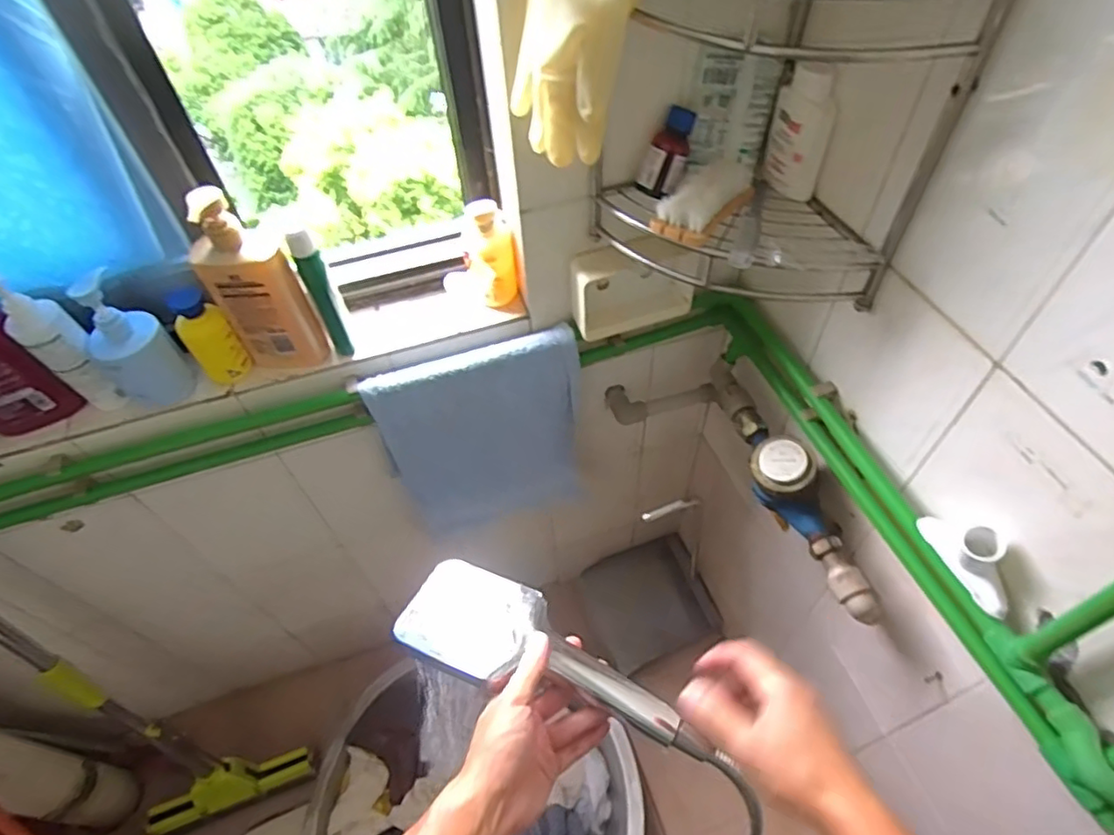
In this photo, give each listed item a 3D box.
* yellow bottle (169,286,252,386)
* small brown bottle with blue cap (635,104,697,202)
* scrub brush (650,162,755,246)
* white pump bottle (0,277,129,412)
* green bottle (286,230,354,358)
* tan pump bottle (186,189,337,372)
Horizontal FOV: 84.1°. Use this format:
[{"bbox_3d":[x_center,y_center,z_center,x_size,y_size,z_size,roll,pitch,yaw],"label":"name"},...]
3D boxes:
[{"bbox_3d":[-0.420,-0.096,0.747,0.038,0.126,0.053,37,63,27],"label":"yellow bottle"},{"bbox_3d":[0.126,-0.300,0.703,0.042,0.037,0.094,27,102,22],"label":"small brown bottle with blue cap"},{"bbox_3d":[0.164,-0.242,0.680,0.058,0.038,0.134,29,59,23],"label":"scrub brush"},{"bbox_3d":[-0.563,-0.084,0.702,0.060,0.187,0.049,-15,53,-8],"label":"white pump bottle"},{"bbox_3d":[-0.284,-0.150,0.745,0.028,0.176,0.046,-26,56,-16],"label":"green bottle"},{"bbox_3d":[-0.350,-0.153,0.723,0.095,0.253,0.053,-6,53,-1],"label":"tan pump bottle"}]

